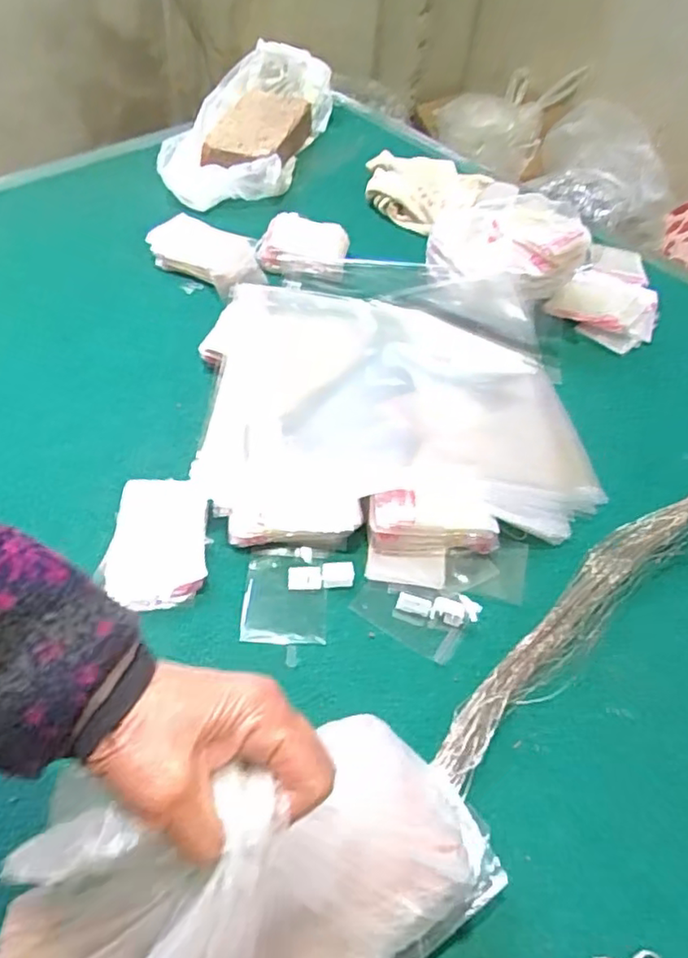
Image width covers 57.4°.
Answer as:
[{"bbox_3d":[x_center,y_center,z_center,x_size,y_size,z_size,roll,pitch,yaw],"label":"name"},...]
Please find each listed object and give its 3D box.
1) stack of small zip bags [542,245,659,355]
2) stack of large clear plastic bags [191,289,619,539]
[{"bbox_3d":[0.350,-0.240,0.816,0.121,0.028,0.189,28,55,16],"label":"stack of small zip bags"},{"bbox_3d":[0.063,-0.088,0.651,0.385,0.051,0.358,6,52,-1],"label":"stack of large clear plastic bags"}]

